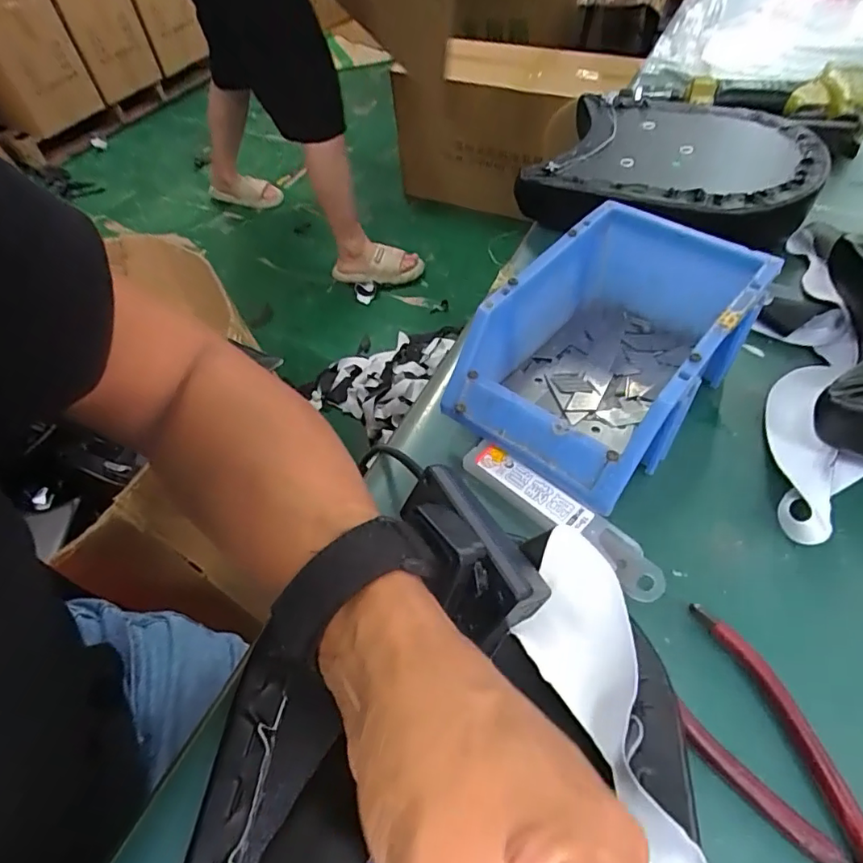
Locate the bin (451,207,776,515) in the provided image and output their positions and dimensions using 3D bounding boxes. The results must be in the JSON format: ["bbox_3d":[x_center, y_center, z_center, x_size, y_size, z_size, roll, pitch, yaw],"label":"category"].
[{"bbox_3d":[0.108,-0.050,0.334,0.118,0.077,0.176,33,63,26],"label":"bin"}]

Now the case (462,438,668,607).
[{"bbox_3d":[0.071,0.046,0.305,0.126,0.015,0.023,34,64,27],"label":"case"}]

